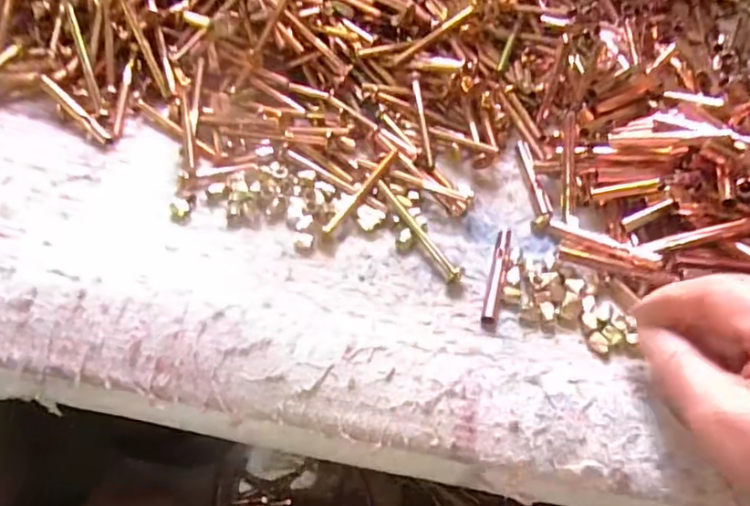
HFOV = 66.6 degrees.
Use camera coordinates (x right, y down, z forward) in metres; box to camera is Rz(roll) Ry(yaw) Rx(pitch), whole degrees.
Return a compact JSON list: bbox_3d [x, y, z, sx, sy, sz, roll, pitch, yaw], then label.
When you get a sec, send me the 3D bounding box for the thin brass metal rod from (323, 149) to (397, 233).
[{"bbox_3d":[-0.007,-0.034,0.309,0.005,0.004,0.068,29,54,14],"label":"thin brass metal rod"}]

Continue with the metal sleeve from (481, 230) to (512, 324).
[{"bbox_3d":[0.063,0.010,0.292,0.008,0.011,0.061,17,52,5],"label":"metal sleeve"}]

